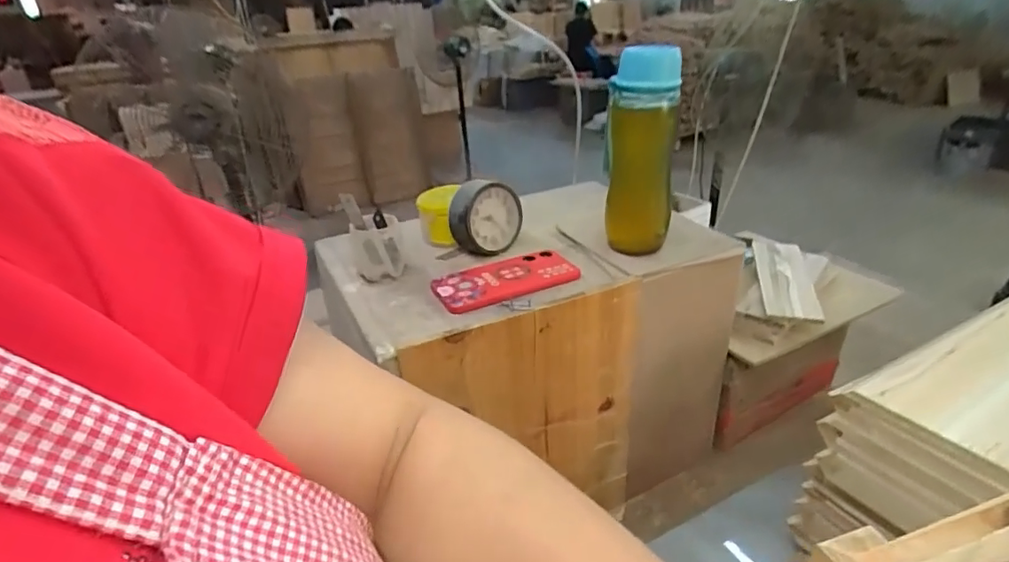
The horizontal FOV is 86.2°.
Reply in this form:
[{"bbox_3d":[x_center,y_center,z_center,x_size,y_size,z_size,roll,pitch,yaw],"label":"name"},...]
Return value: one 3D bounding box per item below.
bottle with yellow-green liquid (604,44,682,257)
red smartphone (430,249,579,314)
[{"bbox_3d":[0.162,-0.152,0.646,0.075,0.229,0.063,1,28,9],"label":"bottle with yellow-green liquid"},{"bbox_3d":[0.002,-0.004,0.621,0.162,0.010,0.069,-15,30,-20],"label":"red smartphone"}]

